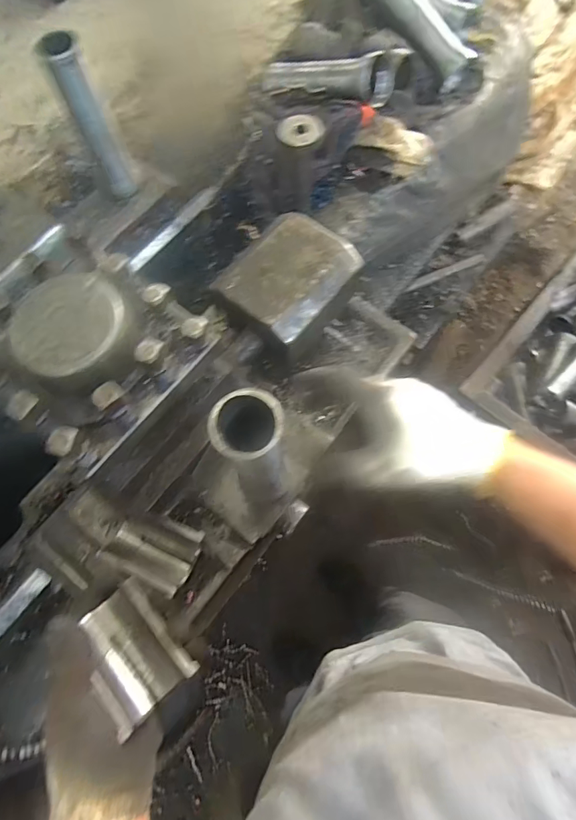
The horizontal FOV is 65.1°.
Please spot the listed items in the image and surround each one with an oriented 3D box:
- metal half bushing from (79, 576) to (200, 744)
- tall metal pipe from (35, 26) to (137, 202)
[{"bbox_3d":[-0.118,0.183,0.349,0.051,0.038,0.086,-39,74,-12],"label":"metal half bushing"},{"bbox_3d":[-0.244,-0.361,0.569,0.037,0.203,0.038,-12,71,-3],"label":"tall metal pipe"}]

